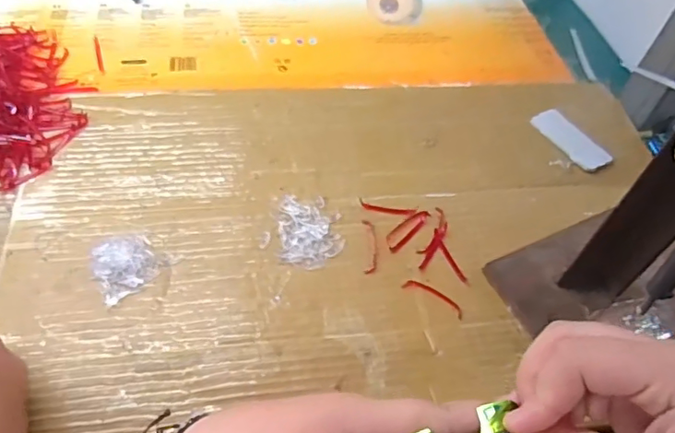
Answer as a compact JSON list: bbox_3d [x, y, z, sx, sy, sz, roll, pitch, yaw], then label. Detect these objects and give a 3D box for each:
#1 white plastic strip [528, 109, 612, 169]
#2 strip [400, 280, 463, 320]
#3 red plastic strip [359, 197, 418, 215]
[{"bbox_3d":[0.211,-0.071,0.478,0.034,0.004,0.075,-22,57,-20],"label":"white plastic strip"},{"bbox_3d":[0.068,0.056,0.372,0.046,0.004,0.011,27,55,15],"label":"strip"},{"bbox_3d":[0.039,-0.007,0.415,0.045,0.004,0.009,10,52,3],"label":"red plastic strip"}]

